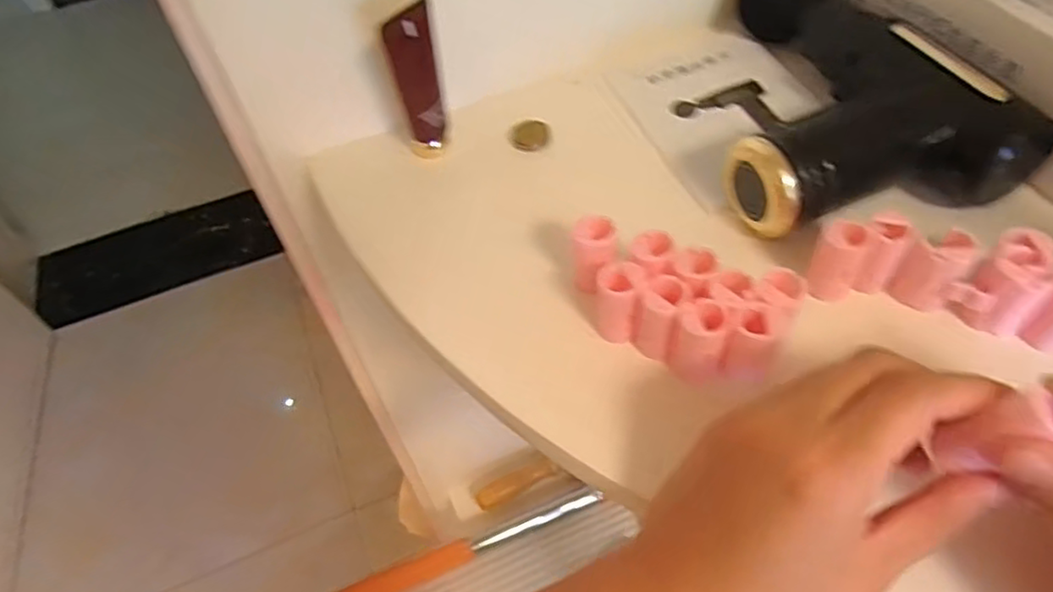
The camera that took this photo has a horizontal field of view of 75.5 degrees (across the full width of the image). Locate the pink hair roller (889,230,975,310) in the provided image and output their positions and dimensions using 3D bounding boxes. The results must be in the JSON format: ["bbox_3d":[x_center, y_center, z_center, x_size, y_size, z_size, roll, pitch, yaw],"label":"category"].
[{"bbox_3d":[0.170,-0.011,0.286,0.021,0.034,0.017,34,61,26],"label":"pink hair roller"}]

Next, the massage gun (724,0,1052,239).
[{"bbox_3d":[0.150,-0.115,0.351,0.140,0.044,0.189,-12,52,-6],"label":"massage gun"}]

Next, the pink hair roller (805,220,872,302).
[{"bbox_3d":[0.131,-0.013,0.288,0.019,0.031,0.023,22,57,20],"label":"pink hair roller"}]

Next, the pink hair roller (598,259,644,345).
[{"bbox_3d":[0.039,0.003,0.285,0.017,0.033,0.017,9,53,11],"label":"pink hair roller"}]

